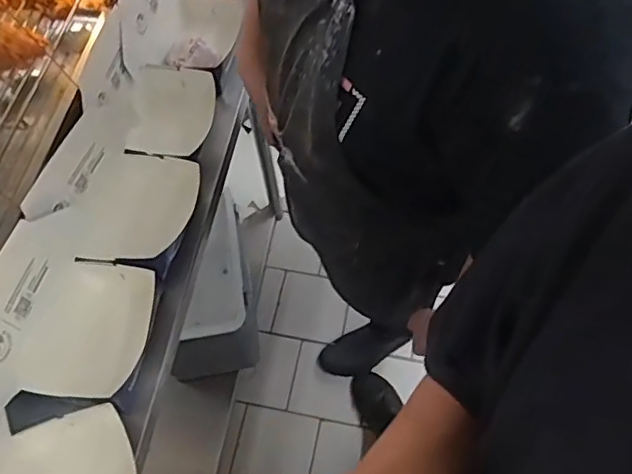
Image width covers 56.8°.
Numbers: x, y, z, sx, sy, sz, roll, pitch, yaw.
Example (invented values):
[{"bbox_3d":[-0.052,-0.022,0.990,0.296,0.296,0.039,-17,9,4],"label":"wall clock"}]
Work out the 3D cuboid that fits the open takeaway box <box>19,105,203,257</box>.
[{"bbox_3d":[-0.262,-0.053,0.808,0.138,0.164,0.198,19,64,13],"label":"open takeaway box"}]

